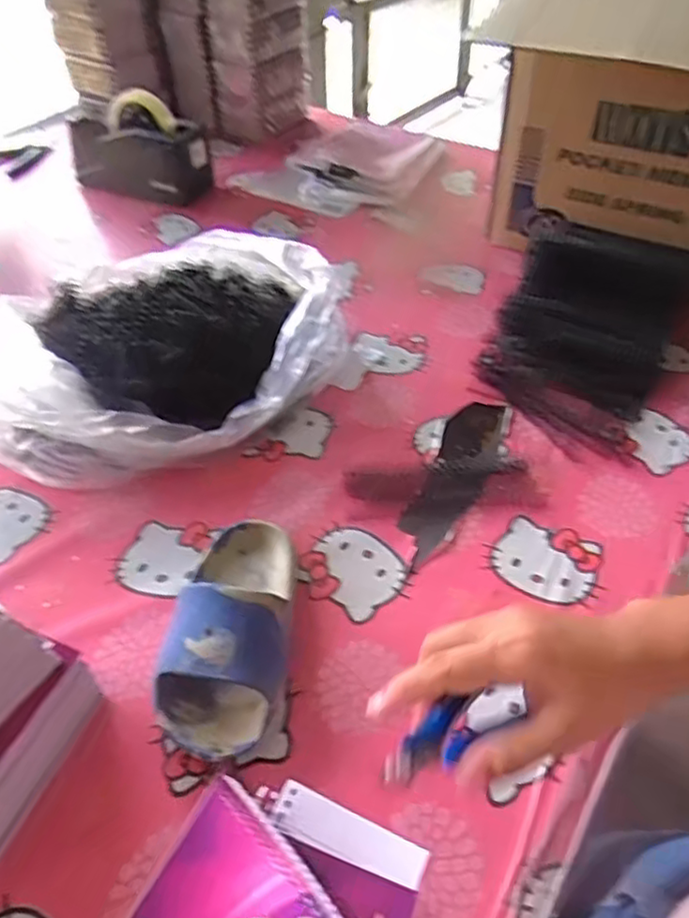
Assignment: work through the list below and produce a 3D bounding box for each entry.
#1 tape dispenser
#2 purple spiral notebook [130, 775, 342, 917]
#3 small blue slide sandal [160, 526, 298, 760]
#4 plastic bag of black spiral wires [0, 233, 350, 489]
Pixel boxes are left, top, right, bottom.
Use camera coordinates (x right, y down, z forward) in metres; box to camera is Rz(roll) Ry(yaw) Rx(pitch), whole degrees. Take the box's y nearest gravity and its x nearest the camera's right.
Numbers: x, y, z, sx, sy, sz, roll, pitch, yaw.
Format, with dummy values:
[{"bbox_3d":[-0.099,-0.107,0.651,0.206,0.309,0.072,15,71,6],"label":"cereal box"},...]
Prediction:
[{"bbox_3d":[-0.294,-0.448,0.961,0.211,0.124,0.066,22,50,20],"label":"tape dispenser"},{"bbox_3d":[-0.045,0.207,0.284,0.132,0.010,0.082,18,75,53],"label":"purple spiral notebook"},{"bbox_3d":[-0.078,0.108,0.461,0.084,0.060,0.176,4,46,5],"label":"small blue slide sandal"},{"bbox_3d":[-0.174,-0.109,0.643,0.320,0.102,0.309,8,47,8],"label":"plastic bag of black spiral wires"}]

